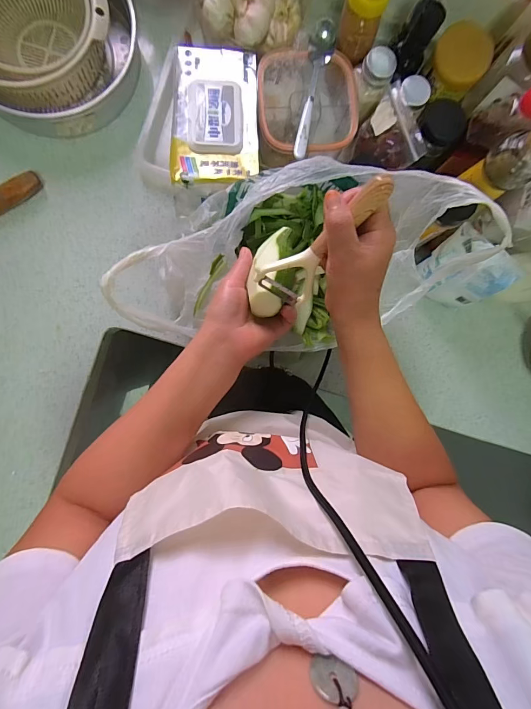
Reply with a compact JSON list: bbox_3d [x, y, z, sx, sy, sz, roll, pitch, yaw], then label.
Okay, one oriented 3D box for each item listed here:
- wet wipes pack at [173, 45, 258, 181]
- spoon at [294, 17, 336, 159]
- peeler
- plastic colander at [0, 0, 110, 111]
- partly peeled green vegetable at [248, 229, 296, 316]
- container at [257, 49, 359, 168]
[{"bbox_3d":[-0.067,-0.326,0.484,0.112,0.047,0.205,1,91,-5],"label":"wet wipes pack"},{"bbox_3d":[0.061,-0.345,0.479,0.032,0.033,0.174,12,88,-5],"label":"spoon"},{"bbox_3d":[0.053,-0.098,0.319,0.050,0.036,0.140,46,123,-5],"label":"peeler"},{"bbox_3d":[-0.326,-0.444,0.491,0.210,0.073,0.183,-41,94,-3],"label":"plastic colander"},{"bbox_3d":[0.011,-0.096,0.378,0.041,0.034,0.106,15,66,-6],"label":"partly peeled green vegetable"},{"bbox_3d":[0.055,-0.356,0.532,0.141,0.089,0.138,-11,92,-5],"label":"container"}]

